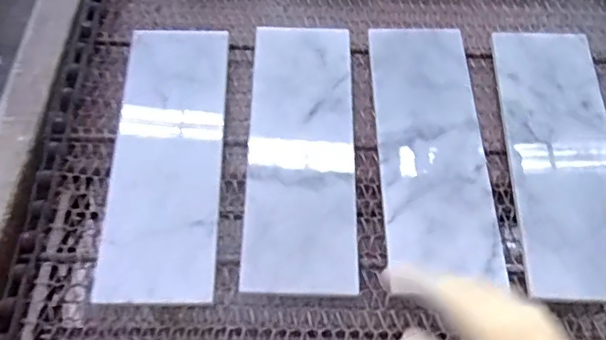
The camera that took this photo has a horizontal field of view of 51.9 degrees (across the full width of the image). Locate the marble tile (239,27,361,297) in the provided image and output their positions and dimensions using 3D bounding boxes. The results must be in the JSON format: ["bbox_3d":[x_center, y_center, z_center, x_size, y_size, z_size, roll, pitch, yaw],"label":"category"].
[{"bbox_3d":[-0.001,-0.027,0.626,0.104,0.013,0.311,0,56,1],"label":"marble tile"}]

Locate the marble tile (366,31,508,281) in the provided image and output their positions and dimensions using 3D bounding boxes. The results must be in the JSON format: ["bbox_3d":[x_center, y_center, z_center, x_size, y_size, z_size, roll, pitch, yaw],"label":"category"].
[{"bbox_3d":[0.131,-0.033,0.632,0.106,0.017,0.302,-1,56,0],"label":"marble tile"}]

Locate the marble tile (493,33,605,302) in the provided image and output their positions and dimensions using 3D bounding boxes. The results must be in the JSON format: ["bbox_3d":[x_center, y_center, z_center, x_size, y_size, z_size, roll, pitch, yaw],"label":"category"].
[{"bbox_3d":[0.265,-0.019,0.629,0.106,0.022,0.315,2,56,3],"label":"marble tile"}]

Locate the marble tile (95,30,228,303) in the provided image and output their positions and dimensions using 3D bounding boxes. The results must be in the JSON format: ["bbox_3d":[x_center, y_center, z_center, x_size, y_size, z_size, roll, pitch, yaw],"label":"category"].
[{"bbox_3d":[-0.134,-0.021,0.623,0.107,0.015,0.316,-2,56,0],"label":"marble tile"}]

